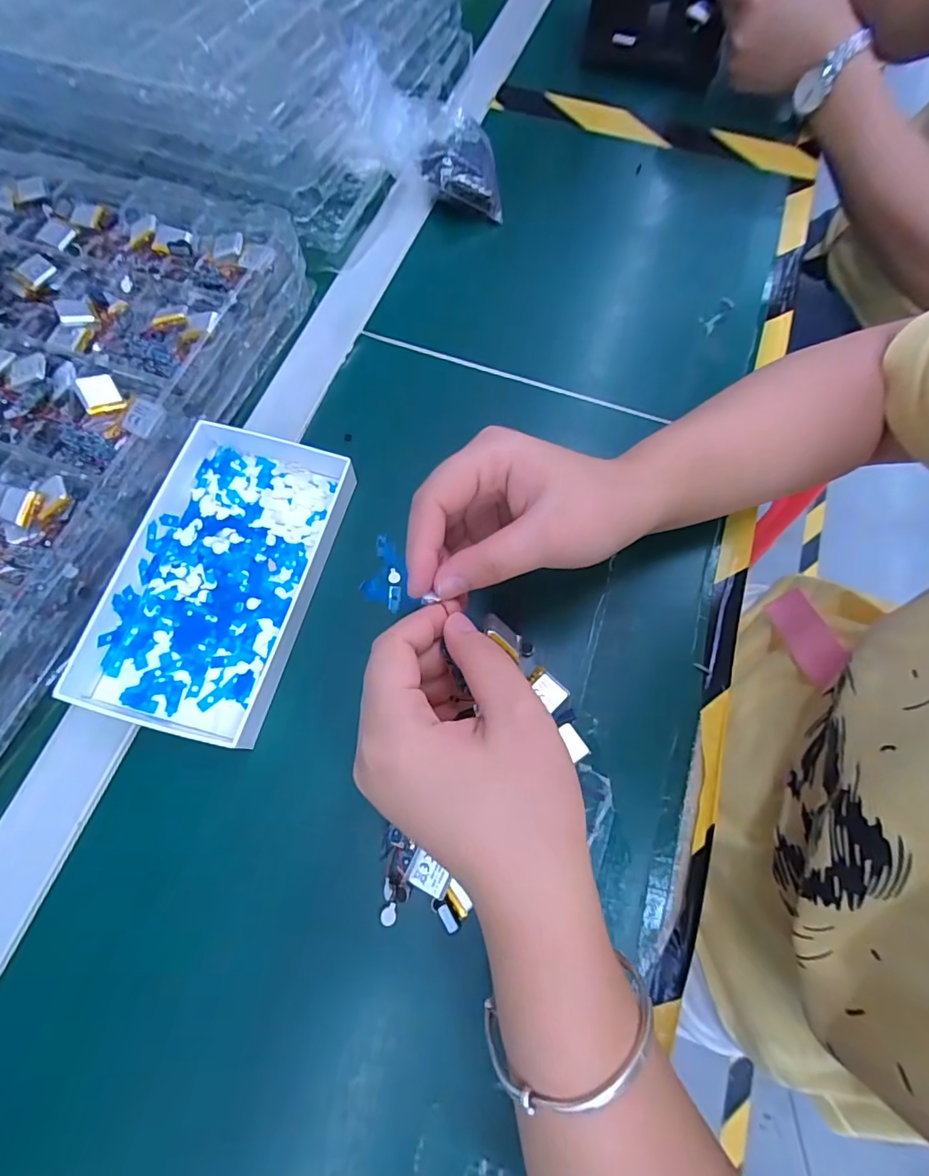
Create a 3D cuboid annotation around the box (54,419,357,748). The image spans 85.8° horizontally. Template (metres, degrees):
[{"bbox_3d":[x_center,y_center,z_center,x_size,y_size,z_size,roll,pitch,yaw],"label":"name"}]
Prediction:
[{"bbox_3d":[-0.141,-0.012,0.294,0.104,0.021,0.184,14,71,4],"label":"box"}]

